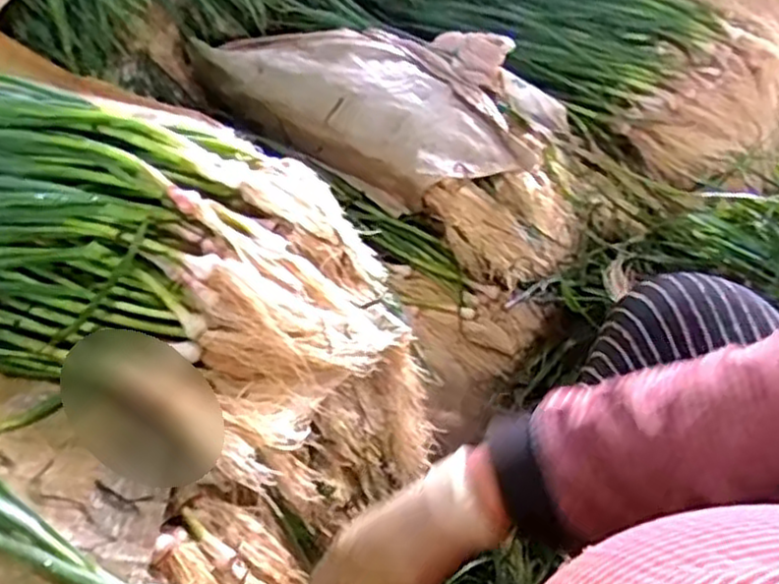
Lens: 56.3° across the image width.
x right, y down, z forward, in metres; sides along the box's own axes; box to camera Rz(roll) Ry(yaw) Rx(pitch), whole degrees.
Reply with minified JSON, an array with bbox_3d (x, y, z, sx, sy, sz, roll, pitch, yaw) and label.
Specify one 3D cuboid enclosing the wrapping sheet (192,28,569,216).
[{"bbox_3d":[-0.034,-0.295,1.035,0.562,0.131,0.277,27,53,26],"label":"wrapping sheet"}]

